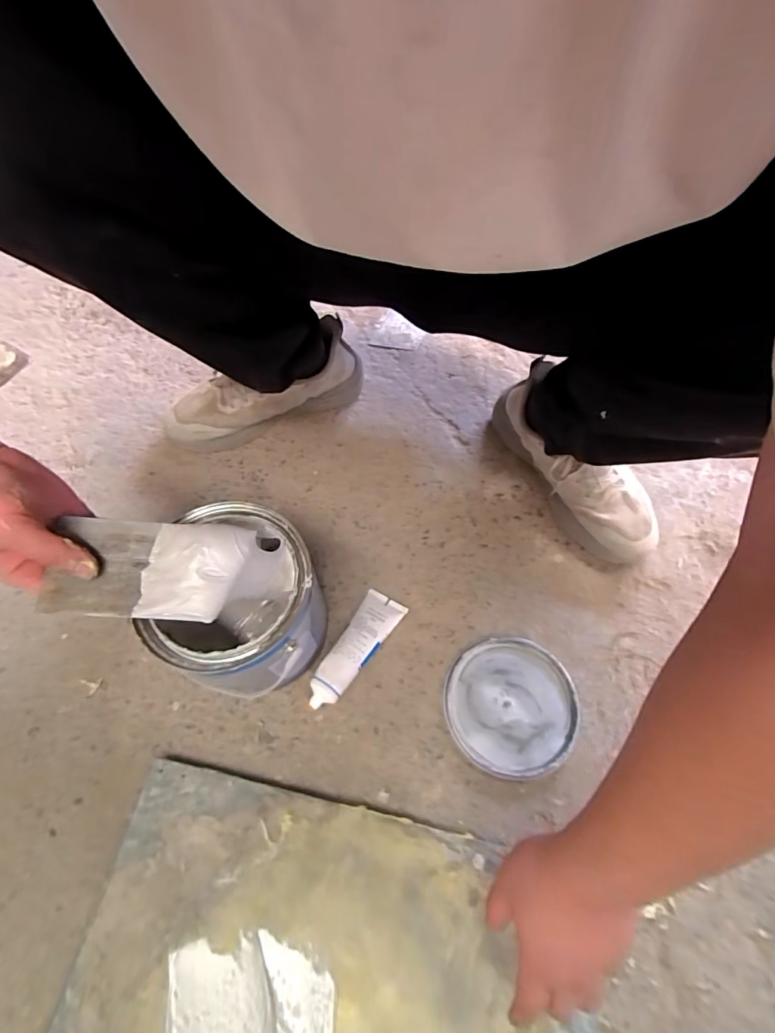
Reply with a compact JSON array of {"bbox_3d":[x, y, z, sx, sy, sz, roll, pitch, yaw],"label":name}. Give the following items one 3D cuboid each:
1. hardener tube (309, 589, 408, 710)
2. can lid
[{"bbox_3d":[-0.036,0.149,0.512,0.048,0.030,0.144,29,66,14],"label":"hardener tube"},{"bbox_3d":[0.135,0.206,0.501,0.137,0.016,0.140,0,62,0],"label":"can lid"}]

